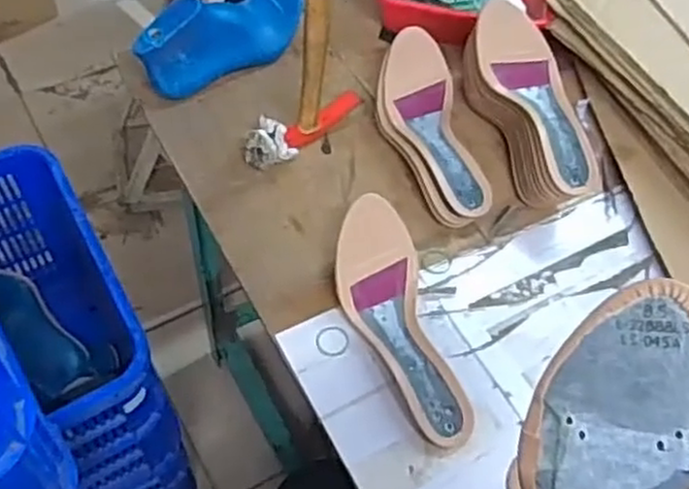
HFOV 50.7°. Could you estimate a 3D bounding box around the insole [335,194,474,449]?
[{"bbox_3d":[0.049,0.068,0.672,0.081,0.060,0.229,-11,57,-12],"label":"insole"}]

